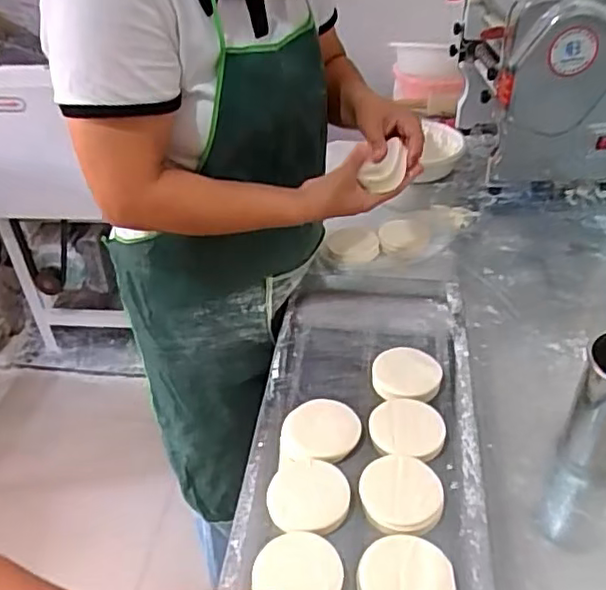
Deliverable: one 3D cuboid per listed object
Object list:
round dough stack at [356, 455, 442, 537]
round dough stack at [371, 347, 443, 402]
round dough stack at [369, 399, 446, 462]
[{"bbox_3d":[0.105,0.216,0.673,0.084,0.032,0.085,-1,39,1],"label":"round dough stack"},{"bbox_3d":[0.134,0.107,0.811,0.086,0.028,0.088,-1,39,1],"label":"round dough stack"},{"bbox_3d":[0.122,0.163,0.742,0.084,0.029,0.087,-1,39,1],"label":"round dough stack"}]

